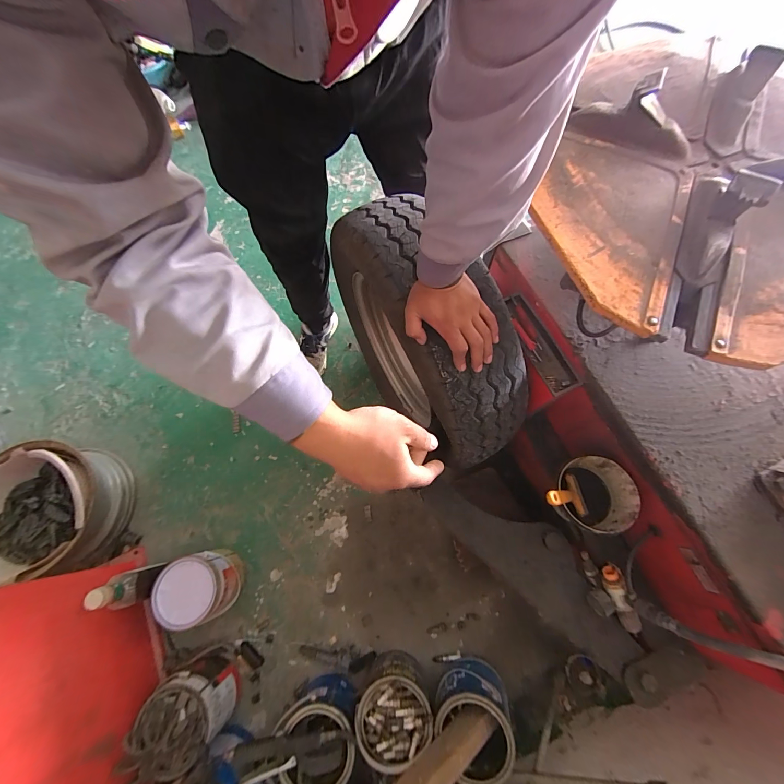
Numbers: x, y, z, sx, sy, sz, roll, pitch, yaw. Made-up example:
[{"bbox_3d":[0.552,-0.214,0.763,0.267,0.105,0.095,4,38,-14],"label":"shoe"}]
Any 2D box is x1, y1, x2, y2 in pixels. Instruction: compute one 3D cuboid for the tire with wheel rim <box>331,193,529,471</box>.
[{"bbox_3d":[0.063,-0.101,0.758,0.173,0.502,0.544,-31,73,-10],"label":"tire with wheel rim"}]

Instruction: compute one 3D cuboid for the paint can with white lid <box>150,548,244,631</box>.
[{"bbox_3d":[-0.485,0.490,0.848,0.159,0.166,0.154,-4,70,-1],"label":"paint can with white lid"}]

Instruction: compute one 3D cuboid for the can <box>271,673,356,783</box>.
[{"bbox_3d":[-0.162,0.771,0.749,0.158,0.175,0.153,0,70,0],"label":"can"}]

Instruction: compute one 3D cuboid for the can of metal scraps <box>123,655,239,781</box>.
[{"bbox_3d":[-0.466,0.726,0.755,0.157,0.183,0.161,0,70,0],"label":"can of metal scraps"}]

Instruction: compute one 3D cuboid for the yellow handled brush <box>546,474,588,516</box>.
[{"bbox_3d":[0.299,0.181,0.566,0.139,0.018,0.070,7,63,-43],"label":"yellow handled brush"}]

